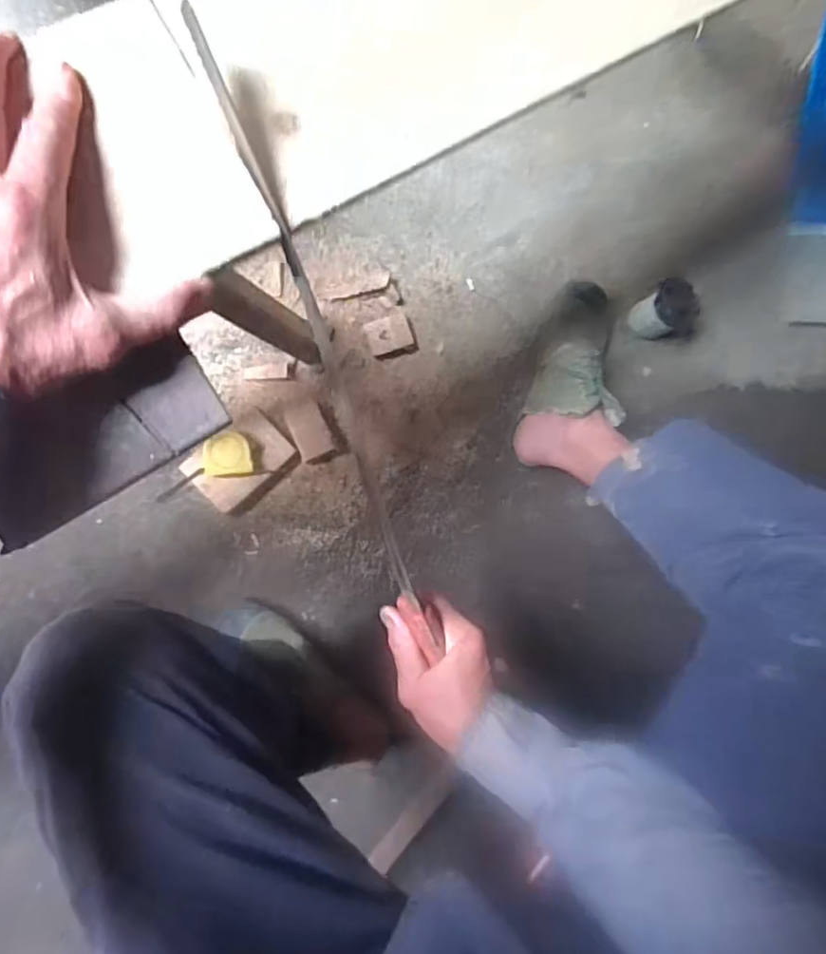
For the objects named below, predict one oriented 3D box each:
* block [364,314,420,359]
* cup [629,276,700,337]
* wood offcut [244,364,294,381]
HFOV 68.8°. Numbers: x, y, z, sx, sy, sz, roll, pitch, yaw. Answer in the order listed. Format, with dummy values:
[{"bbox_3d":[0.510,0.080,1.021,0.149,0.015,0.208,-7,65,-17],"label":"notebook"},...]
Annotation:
[{"bbox_3d":[-0.026,-0.185,0.794,0.063,0.034,0.052,-21,90,-8],"label":"block"},{"bbox_3d":[0.326,-0.218,0.802,0.055,0.102,0.064,-26,91,-7],"label":"cup"},{"bbox_3d":[-0.185,-0.134,0.779,0.063,0.009,0.020,-5,88,-7],"label":"wood offcut"}]

